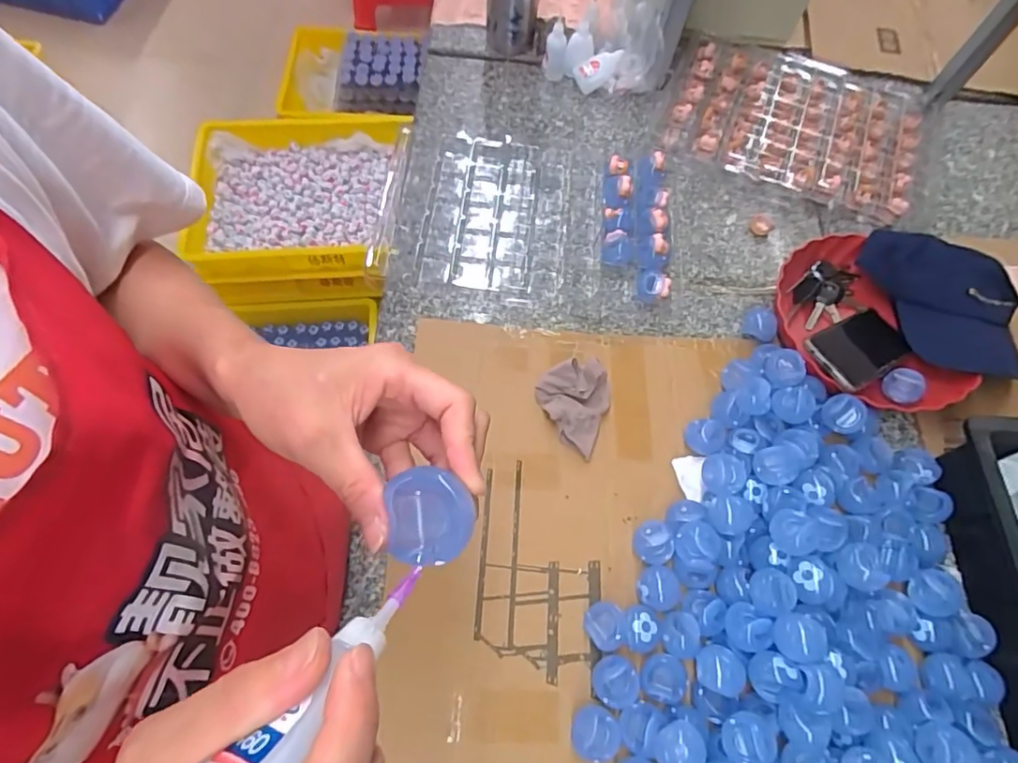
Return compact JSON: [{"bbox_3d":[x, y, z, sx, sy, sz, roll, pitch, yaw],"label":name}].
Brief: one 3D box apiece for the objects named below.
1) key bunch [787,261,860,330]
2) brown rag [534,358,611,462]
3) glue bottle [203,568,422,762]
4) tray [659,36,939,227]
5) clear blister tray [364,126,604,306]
[{"bbox_3d":[0.418,-0.122,0.713,0.111,0.034,0.068,-37,73,-18],"label":"key bunch"},{"bbox_3d":[0.081,0.029,0.614,0.078,0.047,0.102,-18,68,-11],"label":"brown rag"},{"bbox_3d":[-0.060,0.096,0.182,0.023,0.023,0.092,27,25,9],"label":"glue bottle"},{"bbox_3d":[0.434,-0.395,0.837,0.370,0.038,0.286,21,66,6],"label":"tray"},{"bbox_3d":[-0.024,-0.235,0.747,0.294,0.023,0.275,5,65,-1],"label":"clear blister tray"}]

